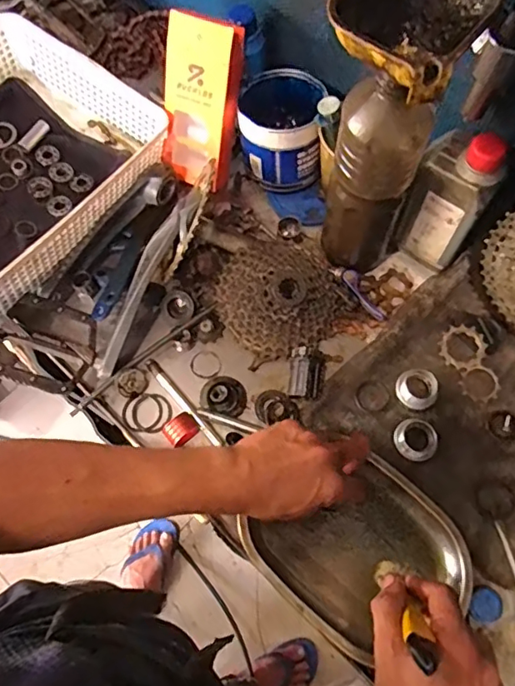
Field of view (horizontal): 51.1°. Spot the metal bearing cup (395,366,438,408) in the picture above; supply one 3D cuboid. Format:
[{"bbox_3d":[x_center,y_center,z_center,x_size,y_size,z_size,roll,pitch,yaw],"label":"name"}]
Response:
[{"bbox_3d":[0.168,0.047,0.567,0.039,0.017,0.041,-1,69,1],"label":"metal bearing cup"}]

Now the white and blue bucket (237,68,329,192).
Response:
[{"bbox_3d":[0.028,-0.250,0.636,0.097,0.085,0.108,-6,69,-1],"label":"white and blue bucket"}]

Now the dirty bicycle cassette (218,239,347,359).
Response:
[{"bbox_3d":[0.024,-0.055,0.586,0.126,0.053,0.118,-1,69,1],"label":"dirty bicycle cassette"}]

